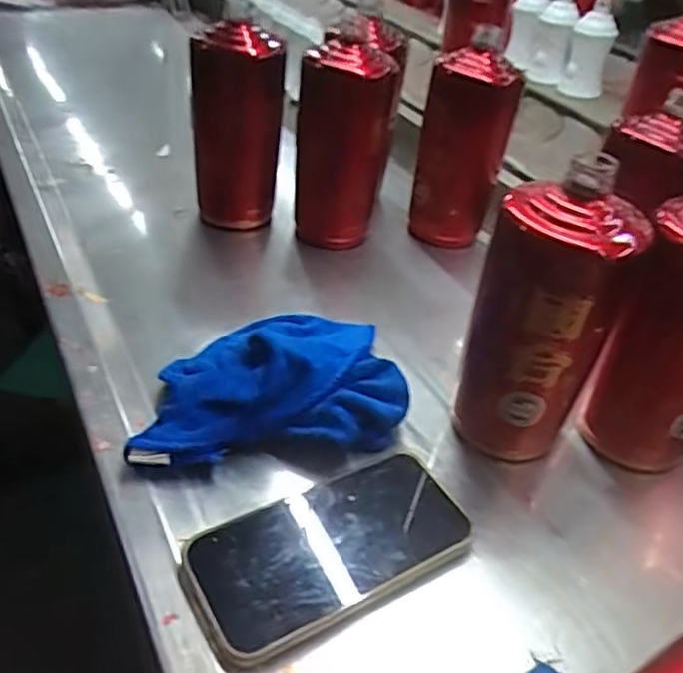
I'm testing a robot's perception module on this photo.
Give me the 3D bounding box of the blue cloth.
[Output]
[{"bbox_3d":[-0.052,0.021,0.467,0.178,0.054,0.135,-6,40,-12],"label":"blue cloth"}]

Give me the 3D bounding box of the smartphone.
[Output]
[{"bbox_3d":[-0.004,0.113,0.371,0.156,0.012,0.076,-19,44,-26],"label":"smartphone"}]

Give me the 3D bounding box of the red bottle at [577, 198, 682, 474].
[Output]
[{"bbox_3d":[0.210,0.002,0.418,0.081,0.191,0.070,24,43,23],"label":"red bottle"}]

